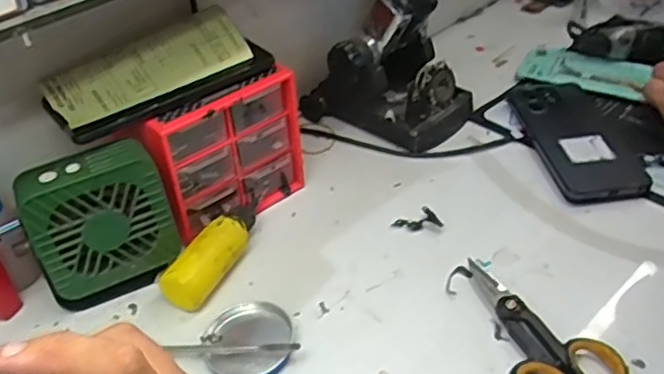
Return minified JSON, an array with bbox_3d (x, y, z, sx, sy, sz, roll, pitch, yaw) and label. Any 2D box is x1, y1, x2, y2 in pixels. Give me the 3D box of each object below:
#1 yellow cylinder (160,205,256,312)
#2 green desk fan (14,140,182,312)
[{"bbox_3d":[-0.091,0.055,0.528,0.034,0.035,0.102,18,44,24],"label":"yellow cylinder"},{"bbox_3d":[-0.171,0.030,0.499,0.099,0.114,0.046,-17,41,-16],"label":"green desk fan"}]

